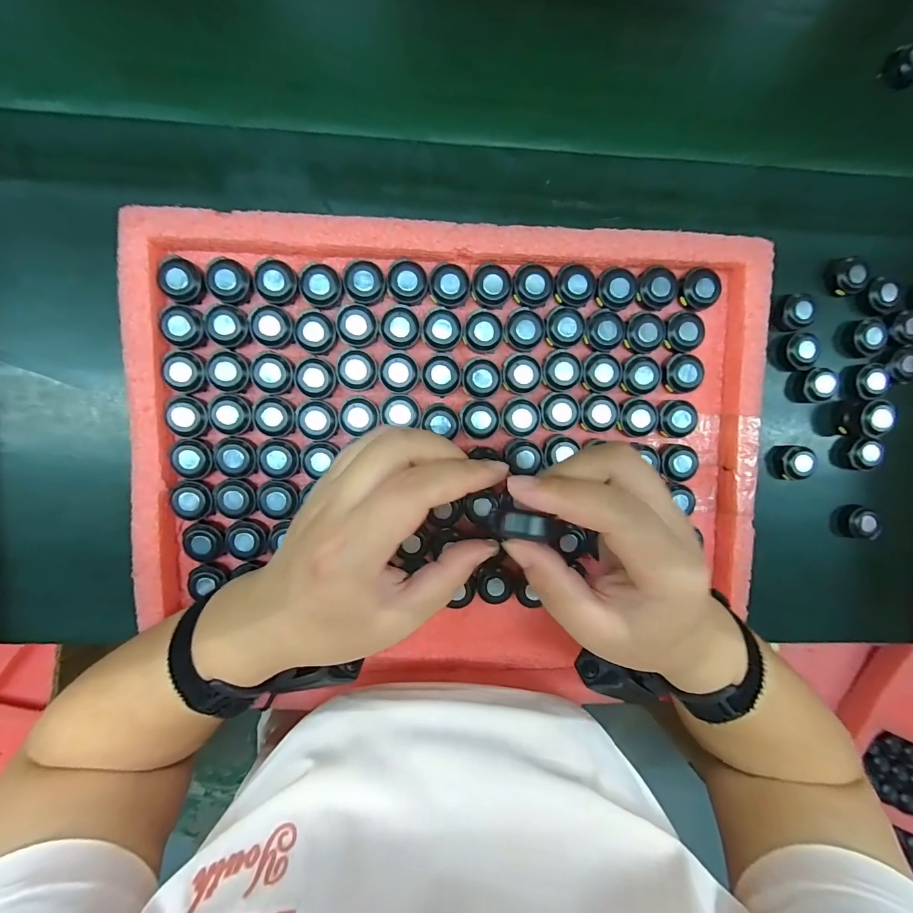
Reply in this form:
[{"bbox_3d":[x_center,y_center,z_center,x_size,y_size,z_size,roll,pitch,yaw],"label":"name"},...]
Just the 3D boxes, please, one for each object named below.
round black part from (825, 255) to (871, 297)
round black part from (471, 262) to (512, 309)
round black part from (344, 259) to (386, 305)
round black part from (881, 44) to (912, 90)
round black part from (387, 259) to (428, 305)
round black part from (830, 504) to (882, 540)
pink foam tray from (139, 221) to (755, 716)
[{"bbox_3d":[0.318,-0.147,0.322,0.029,0.016,0.029,0,93,-4],"label":"round black part"},{"bbox_3d":[0.026,-0.125,0.288,0.027,0.009,0.030,14,92,-4],"label":"round black part"},{"bbox_3d":[-0.065,-0.125,0.281,0.028,0.009,0.028,0,93,-4],"label":"round black part"},{"bbox_3d":[0.371,-0.323,0.326,0.023,0.018,0.022,0,93,-4],"label":"round black part"},{"bbox_3d":[-0.035,-0.126,0.284,0.028,0.008,0.028,0,93,-4],"label":"round black part"},{"bbox_3d":[0.347,0.057,0.342,0.028,0.020,0.028,0,93,-4],"label":"round black part"},{"bbox_3d":[0.001,0.011,0.311,0.450,0.052,0.354,1,93,-4],"label":"pink foam tray"}]

